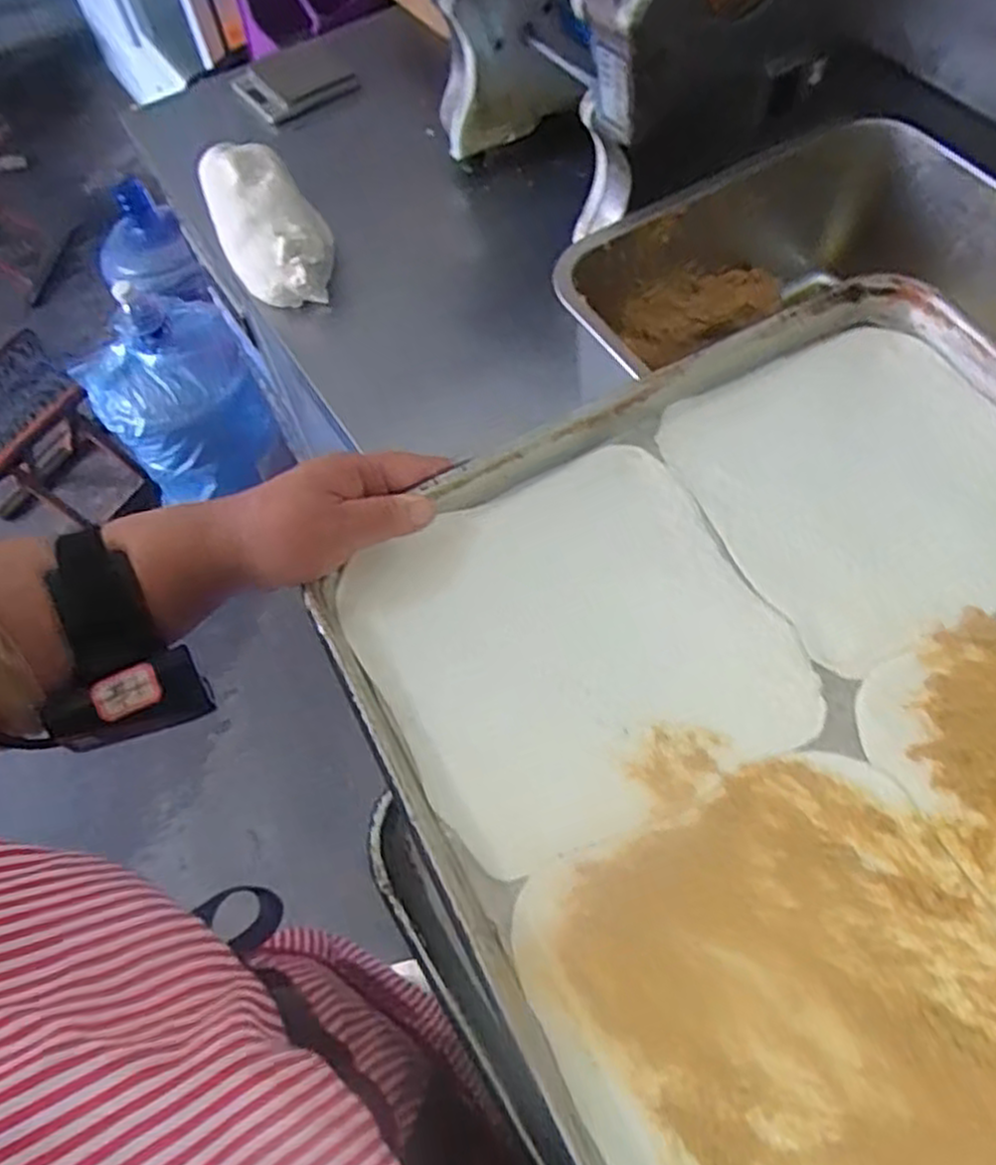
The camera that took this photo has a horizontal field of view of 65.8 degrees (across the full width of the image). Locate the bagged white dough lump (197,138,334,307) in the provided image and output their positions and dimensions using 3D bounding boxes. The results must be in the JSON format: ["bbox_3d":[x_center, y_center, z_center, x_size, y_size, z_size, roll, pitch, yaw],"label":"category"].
[{"bbox_3d":[-0.240,-0.375,0.798,0.103,0.067,0.212,-24,64,-9],"label":"bagged white dough lump"}]

